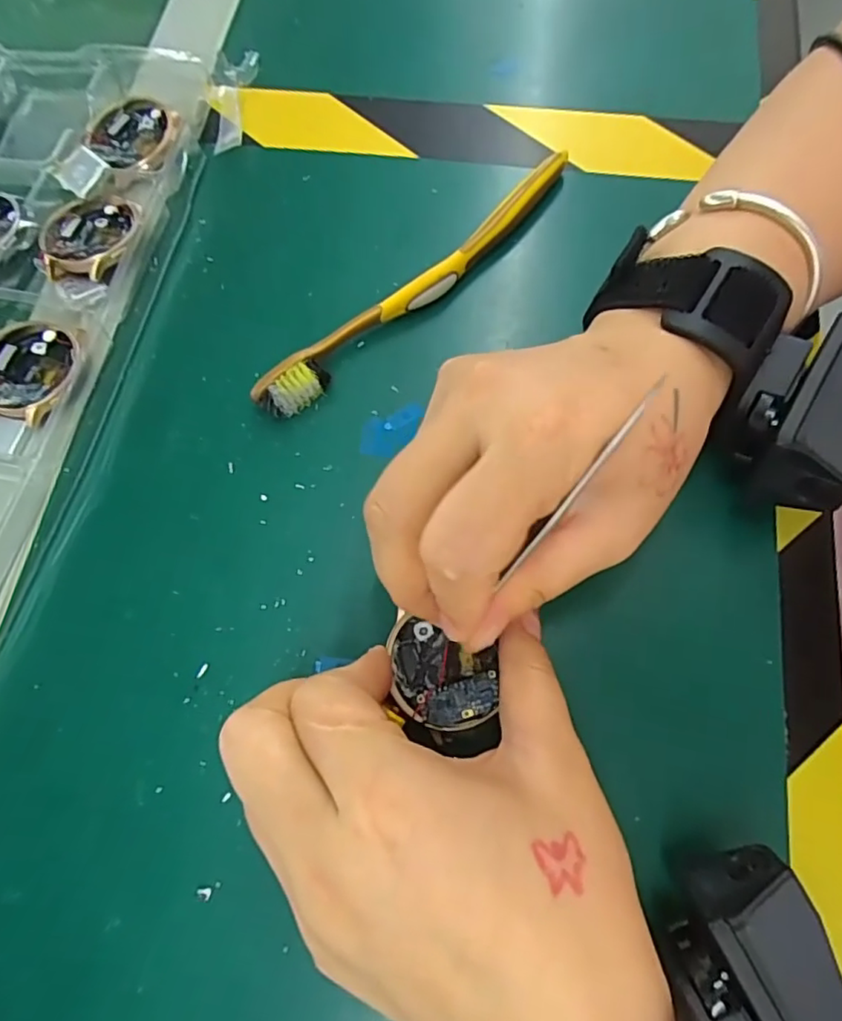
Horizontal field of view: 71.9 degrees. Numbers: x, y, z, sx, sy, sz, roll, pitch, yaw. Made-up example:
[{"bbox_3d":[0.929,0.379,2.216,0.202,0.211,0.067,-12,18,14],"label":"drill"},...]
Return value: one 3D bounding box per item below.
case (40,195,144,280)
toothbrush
[{"bbox_3d":[-0.151,-0.125,0.264,0.044,0.010,0.047,1,71,3],"label":"case"},{"bbox_3d":[0.001,-0.099,0.251,0.174,0.016,0.017,-42,74,-11],"label":"toothbrush"}]

